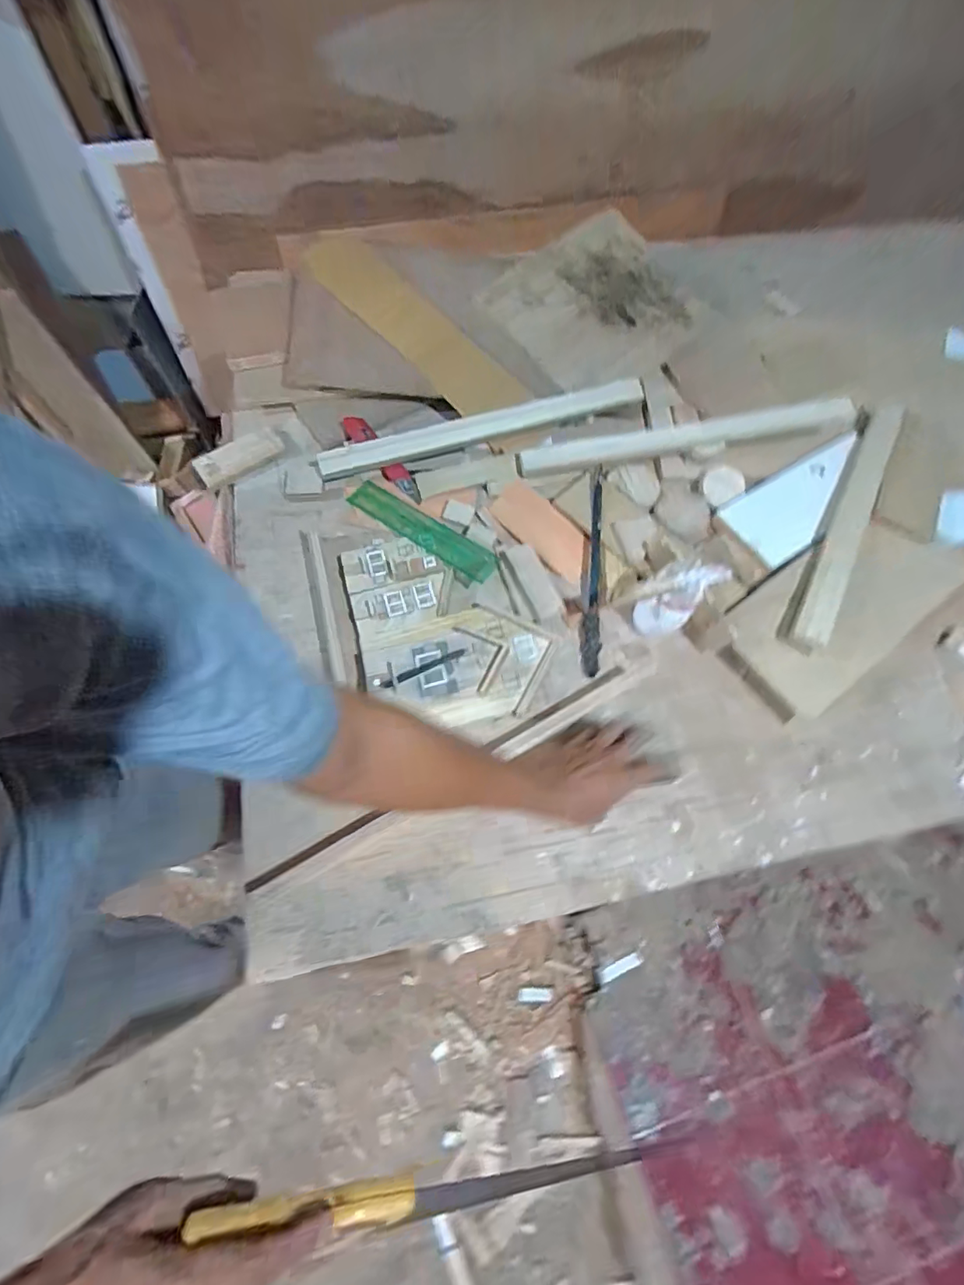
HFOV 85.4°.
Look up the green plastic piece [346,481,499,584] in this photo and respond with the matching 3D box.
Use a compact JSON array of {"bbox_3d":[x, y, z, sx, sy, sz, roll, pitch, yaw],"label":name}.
[{"bbox_3d":[-0.083,-0.158,0.730,0.240,0.008,0.049,35,68,14],"label":"green plastic piece"}]

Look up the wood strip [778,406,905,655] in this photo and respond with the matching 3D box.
[{"bbox_3d":[0.521,-0.182,0.736,0.056,0.029,0.495,30,67,12],"label":"wood strip"}]

